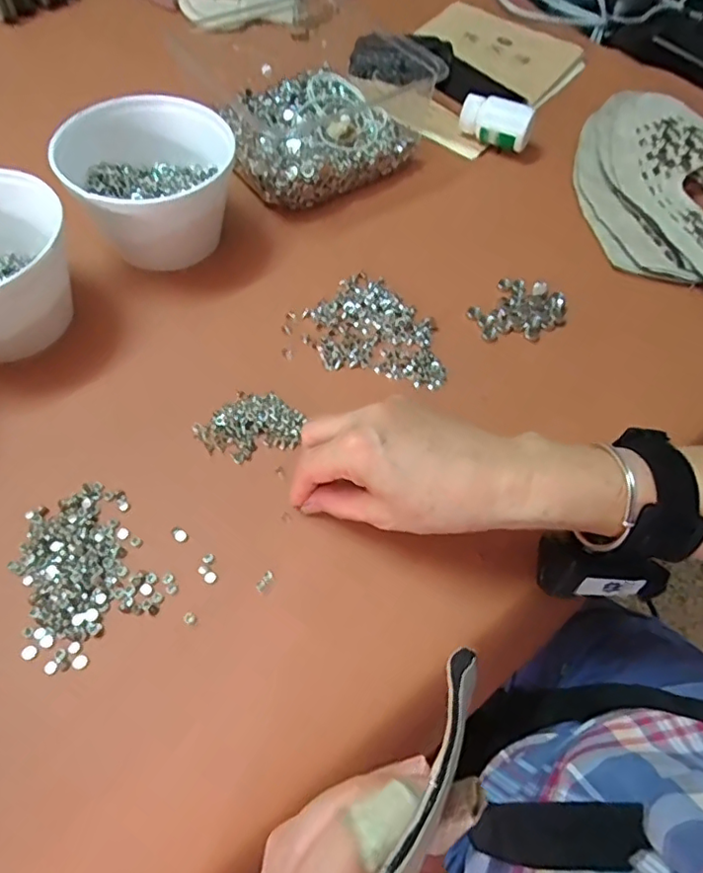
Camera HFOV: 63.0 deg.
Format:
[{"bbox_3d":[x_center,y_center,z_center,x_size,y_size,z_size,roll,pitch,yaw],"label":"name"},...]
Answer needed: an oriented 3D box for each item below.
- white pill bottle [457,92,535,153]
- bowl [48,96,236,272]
[{"bbox_3d":[0.146,-0.318,0.579,0.075,0.039,0.038,31,61,15],"label":"white pill bottle"},{"bbox_3d":[-0.157,-0.191,0.452,0.116,0.082,0.117,2,58,-3],"label":"bowl"}]

